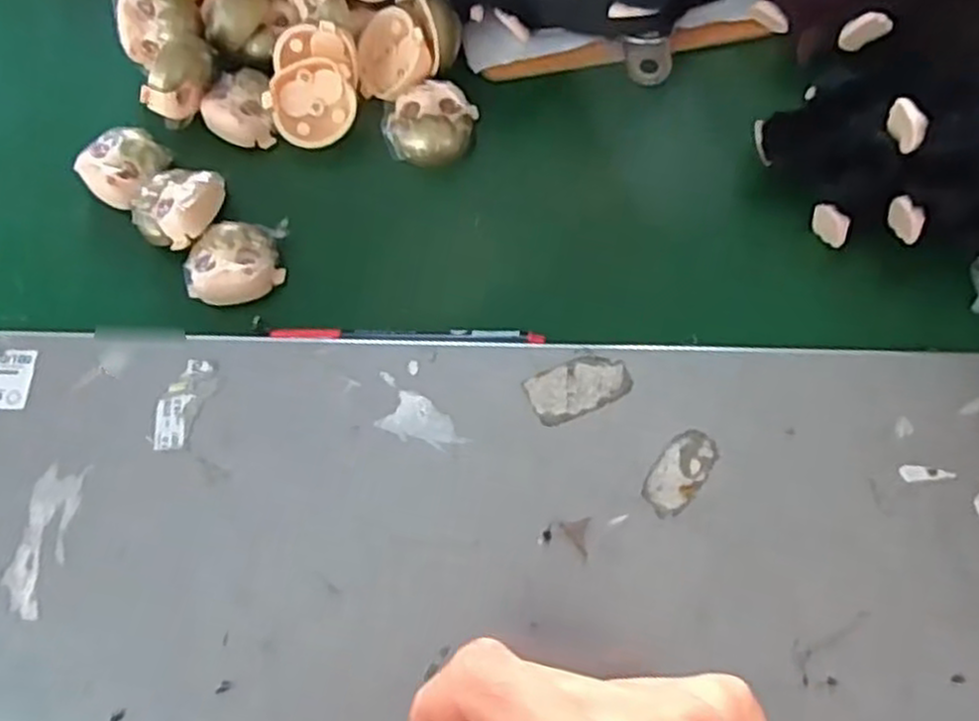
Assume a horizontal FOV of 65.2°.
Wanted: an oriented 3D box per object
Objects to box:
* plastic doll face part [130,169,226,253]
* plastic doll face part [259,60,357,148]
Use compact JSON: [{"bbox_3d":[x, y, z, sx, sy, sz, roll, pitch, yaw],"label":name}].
[{"bbox_3d":[-0.175,-0.086,0.426,0.045,0.024,0.048,-1,71,2],"label":"plastic doll face part"},{"bbox_3d":[-0.101,-0.148,0.443,0.048,0.013,0.048,-1,102,-6],"label":"plastic doll face part"}]

